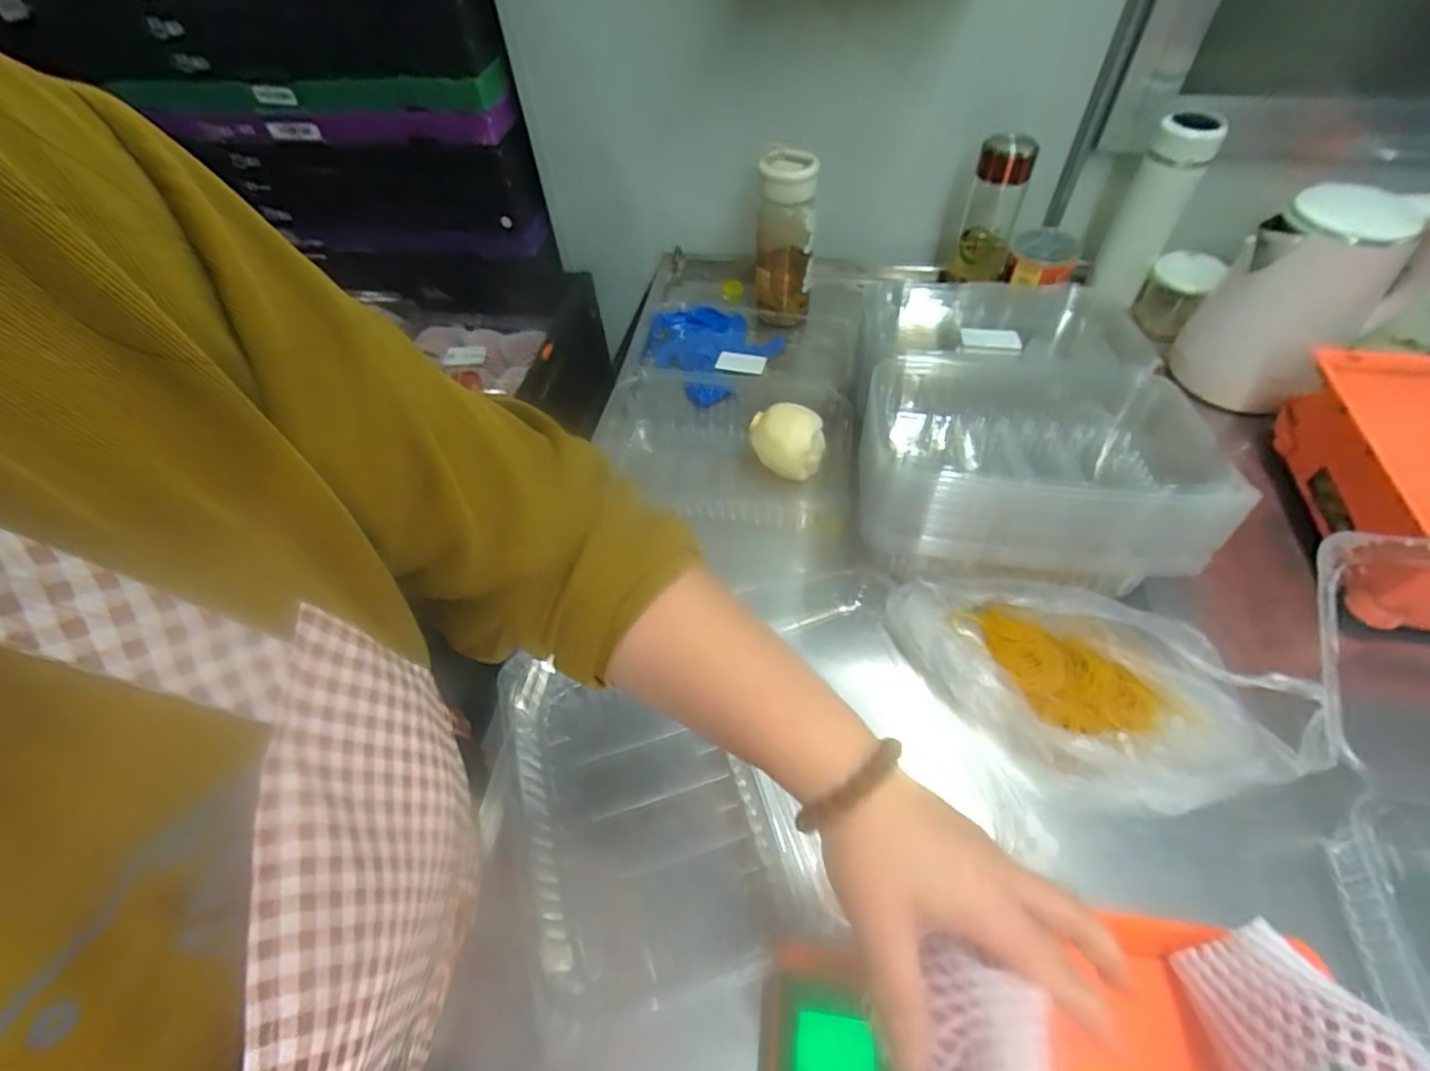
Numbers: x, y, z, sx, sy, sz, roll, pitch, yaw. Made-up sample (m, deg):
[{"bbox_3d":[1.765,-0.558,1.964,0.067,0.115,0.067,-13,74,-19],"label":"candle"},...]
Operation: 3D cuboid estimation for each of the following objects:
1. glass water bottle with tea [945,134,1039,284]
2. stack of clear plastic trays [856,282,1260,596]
[{"bbox_3d":[0.349,-0.405,0.796,0.066,0.163,0.063,18,56,17],"label":"glass water bottle with tea"},{"bbox_3d":[0.293,-0.137,0.637,0.280,0.130,0.381,6,54,8],"label":"stack of clear plastic trays"}]

